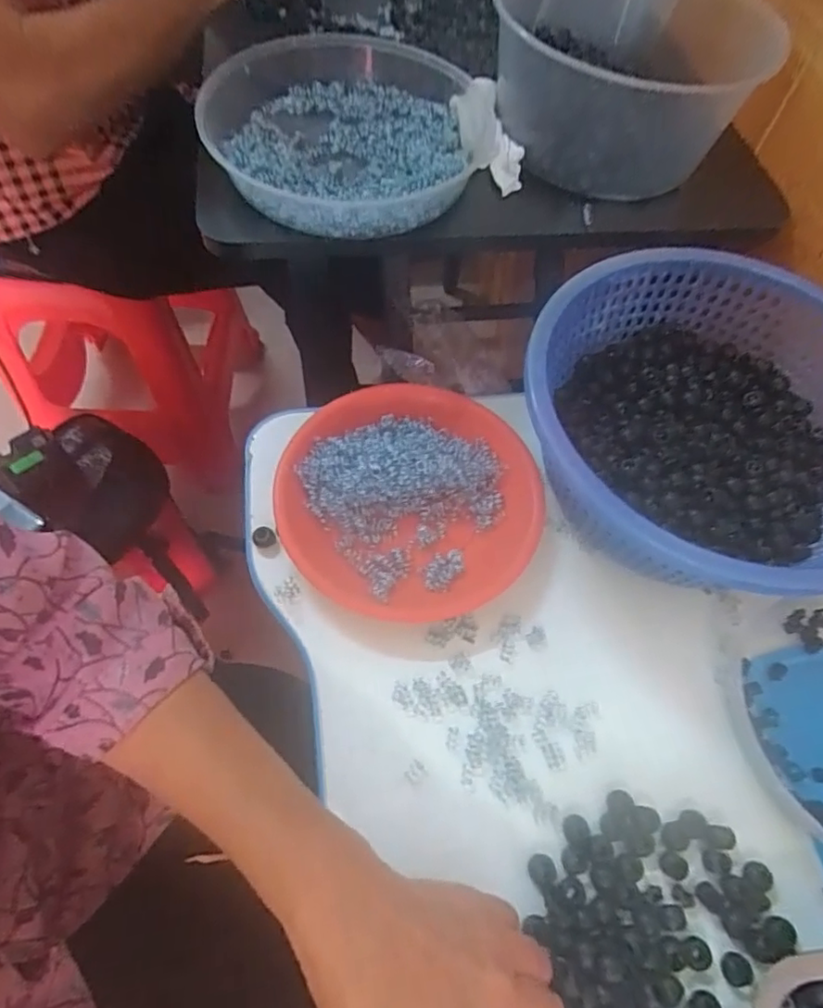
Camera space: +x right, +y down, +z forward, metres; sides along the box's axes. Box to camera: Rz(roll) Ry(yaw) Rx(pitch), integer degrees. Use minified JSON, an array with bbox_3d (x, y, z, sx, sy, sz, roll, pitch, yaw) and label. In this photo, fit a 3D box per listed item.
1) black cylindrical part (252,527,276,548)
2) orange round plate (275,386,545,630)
[{"bbox_3d":[-0.108,0.024,0.431,0.016,0.009,0.014,-5,62,-6],"label":"black cylindrical part"},{"bbox_3d":[0.000,-0.008,0.439,0.186,0.033,0.187,1,62,-3],"label":"orange round plate"}]

